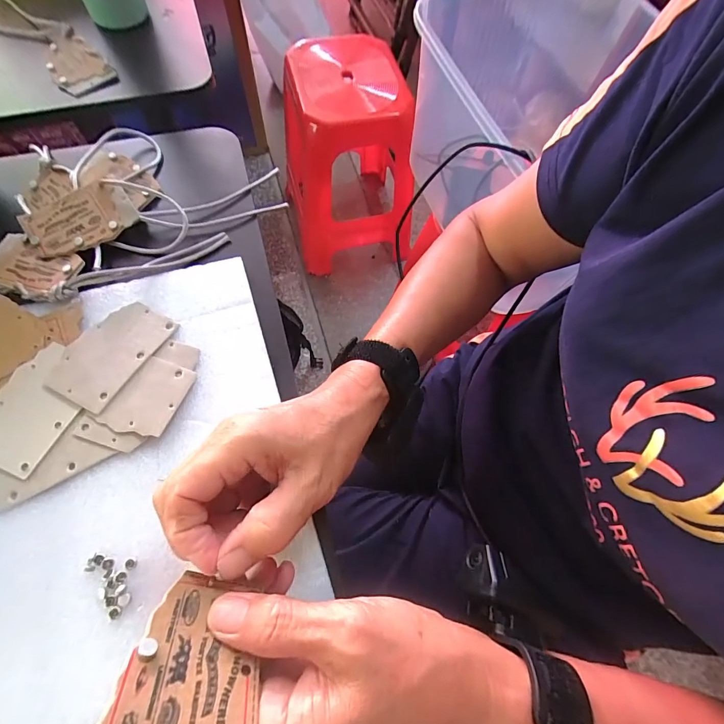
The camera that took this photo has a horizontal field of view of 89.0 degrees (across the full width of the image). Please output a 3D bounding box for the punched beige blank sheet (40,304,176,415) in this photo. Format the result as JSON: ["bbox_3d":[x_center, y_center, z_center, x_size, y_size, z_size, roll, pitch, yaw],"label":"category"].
[{"bbox_3d":[-0.186,-0.008,0.273,0.055,0.004,0.084,26,68,8],"label":"punched beige blank sheet"}]

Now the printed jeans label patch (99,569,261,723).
[{"bbox_3d":[-0.067,0.126,0.149,0.053,0.006,0.075,20,28,-20],"label":"printed jeans label patch"}]

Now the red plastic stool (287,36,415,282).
[{"bbox_3d":[-0.047,-0.567,1.060,0.328,0.492,0.363,-14,69,-9],"label":"red plastic stool"}]

